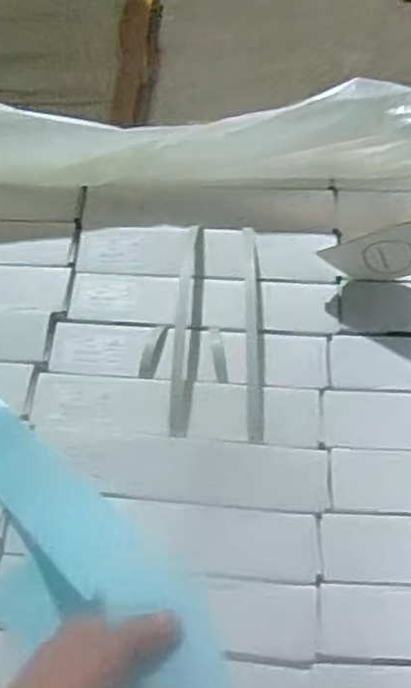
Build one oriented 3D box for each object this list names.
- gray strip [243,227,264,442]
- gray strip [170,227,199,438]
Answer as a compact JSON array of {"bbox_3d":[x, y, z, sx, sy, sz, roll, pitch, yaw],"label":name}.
[{"bbox_3d":[0.052,-0.020,0.748,0.016,0.055,0.244,-2,63,3],"label":"gray strip"},{"bbox_3d":[-0.024,-0.025,0.754,0.017,0.060,0.246,1,63,5],"label":"gray strip"}]

